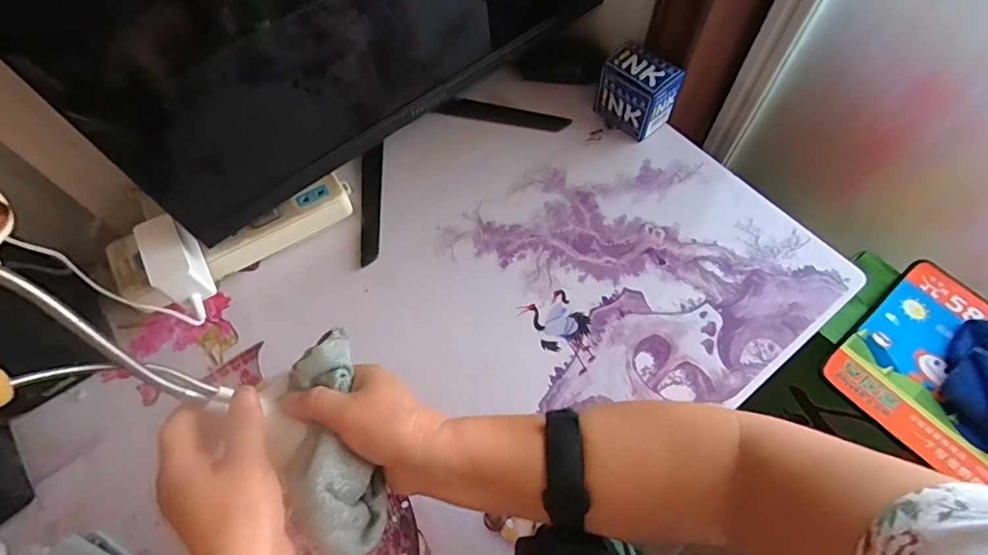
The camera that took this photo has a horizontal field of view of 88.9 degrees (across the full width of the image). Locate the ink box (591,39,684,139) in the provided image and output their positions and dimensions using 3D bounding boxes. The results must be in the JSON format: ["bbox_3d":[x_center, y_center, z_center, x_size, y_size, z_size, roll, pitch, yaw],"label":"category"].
[{"bbox_3d":[0.160,-0.205,0.562,0.076,0.080,0.052,40,71,22],"label":"ink box"}]

